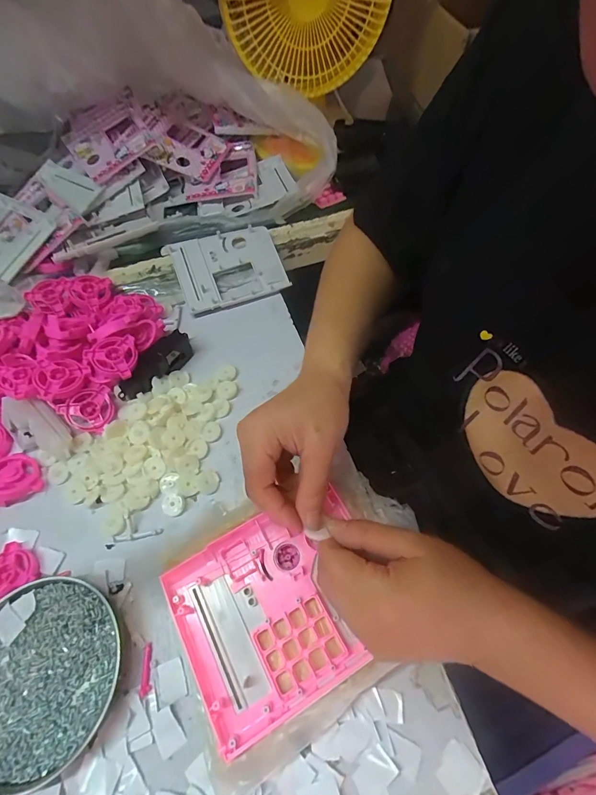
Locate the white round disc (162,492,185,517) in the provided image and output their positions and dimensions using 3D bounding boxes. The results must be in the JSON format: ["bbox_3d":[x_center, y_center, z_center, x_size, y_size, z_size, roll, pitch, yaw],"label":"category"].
[{"bbox_3d":[-0.124,0.106,0.374,0.022,0.005,0.022,-1,61,2],"label":"white round disc"}]

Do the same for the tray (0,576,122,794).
[{"bbox_3d":[-0.212,0.223,0.302,0.125,0.016,0.135,-1,61,2],"label":"tray"}]

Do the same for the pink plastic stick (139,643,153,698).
[{"bbox_3d":[-0.125,0.224,0.310,0.008,0.004,0.036,-8,61,-2],"label":"pink plastic stick"}]

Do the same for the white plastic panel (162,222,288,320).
[{"bbox_3d":[-0.096,-0.180,0.523,0.143,0.014,0.120,-19,73,-9],"label":"white plastic panel"}]

